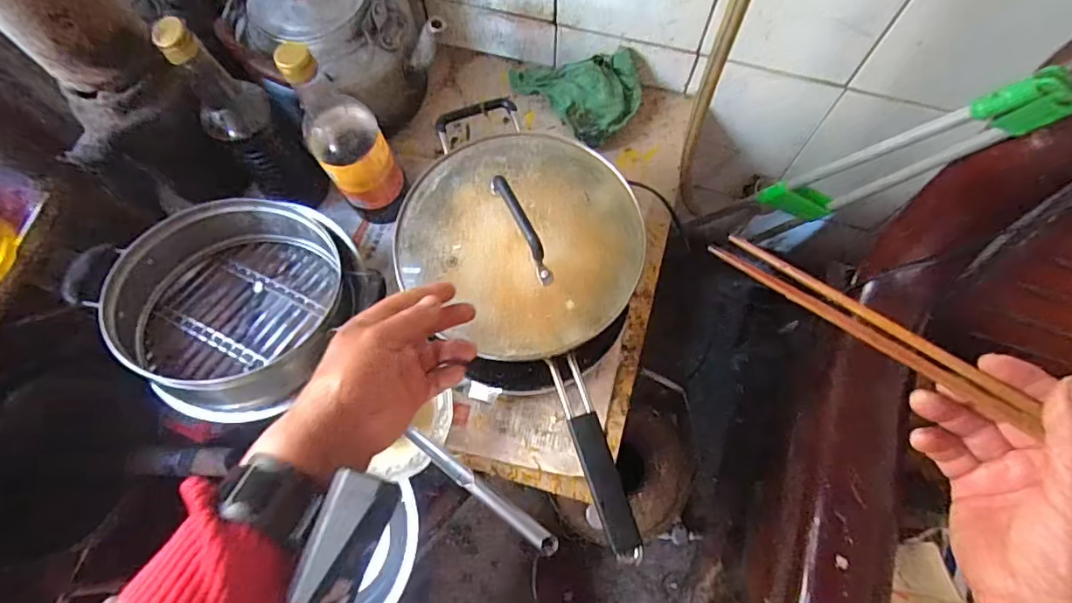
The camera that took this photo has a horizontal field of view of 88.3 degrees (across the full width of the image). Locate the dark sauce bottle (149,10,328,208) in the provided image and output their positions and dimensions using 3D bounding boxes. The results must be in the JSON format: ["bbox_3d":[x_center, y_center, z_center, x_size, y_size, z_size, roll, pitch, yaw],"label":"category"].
[{"bbox_3d":[-0.337,-0.206,0.650,0.088,0.274,0.075,37,75,12],"label":"dark sauce bottle"}]

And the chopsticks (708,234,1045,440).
[{"bbox_3d":[0.213,0.028,0.318,0.023,0.016,0.256,-40,53,-12],"label":"chopsticks"}]

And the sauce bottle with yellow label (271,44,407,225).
[{"bbox_3d":[-0.216,-0.181,0.657,0.088,0.288,0.070,-30,74,-9],"label":"sauce bottle with yellow label"}]

